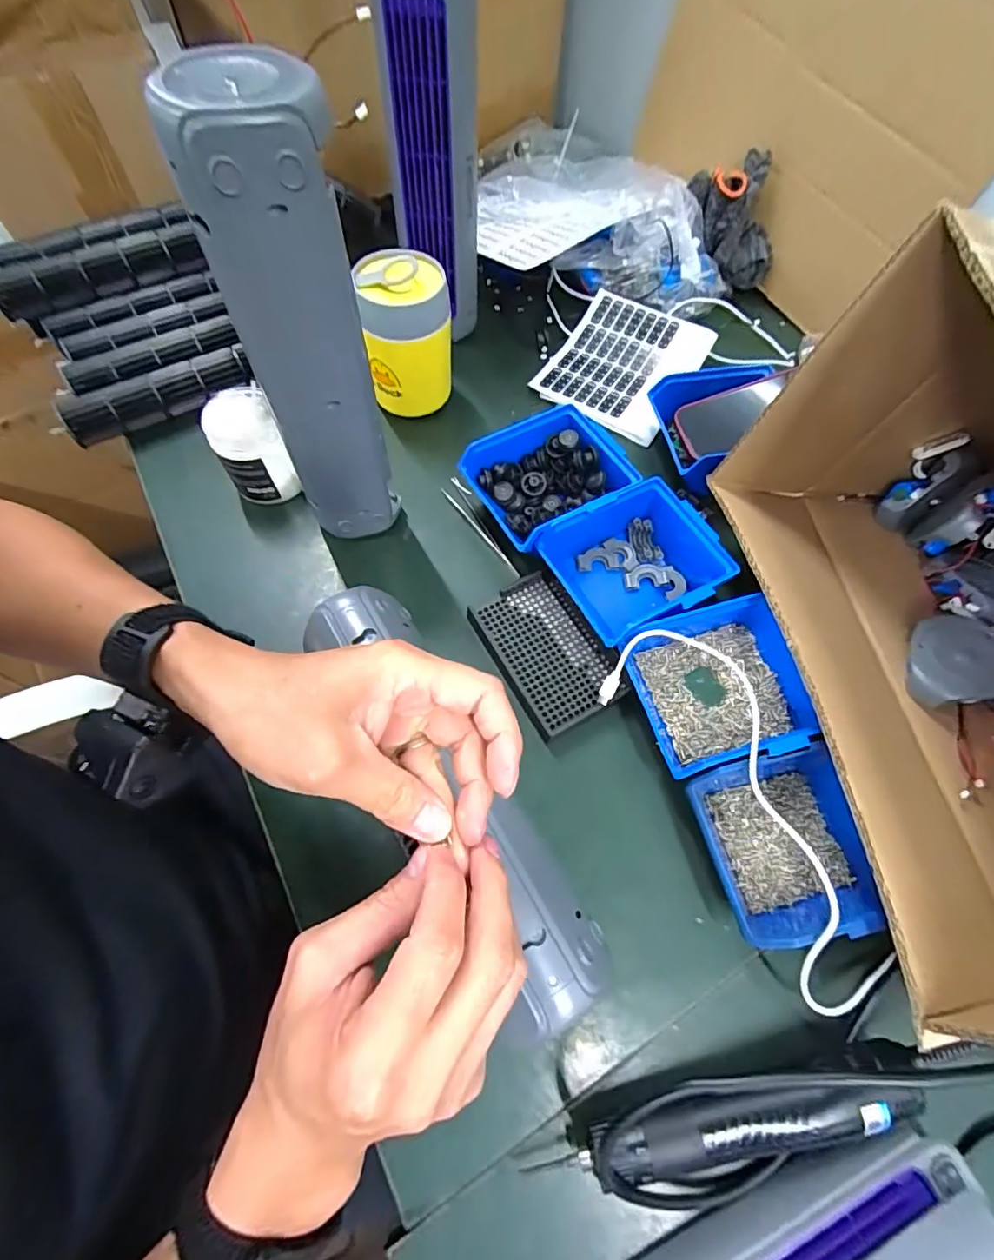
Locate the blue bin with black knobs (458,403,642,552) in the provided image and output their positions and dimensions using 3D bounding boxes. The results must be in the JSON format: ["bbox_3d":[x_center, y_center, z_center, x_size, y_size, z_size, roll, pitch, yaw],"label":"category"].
[{"bbox_3d":[0.051,-0.142,0.499,0.141,0.059,0.118,-31,69,-15],"label":"blue bin with black knobs"}]

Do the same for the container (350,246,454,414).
[{"bbox_3d":[-0.094,-0.297,0.548,0.088,0.143,0.090,-5,65,-4],"label":"container"}]

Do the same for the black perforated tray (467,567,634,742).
[{"bbox_3d":[0.042,0.018,0.445,0.086,0.018,0.132,-29,69,-14],"label":"black perforated tray"}]

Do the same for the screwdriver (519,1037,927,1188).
[{"bbox_3d":[0.139,0.294,0.307,0.237,0.042,0.051,-9,65,-6],"label":"screwdriver"}]

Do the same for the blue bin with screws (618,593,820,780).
[{"bbox_3d":[0.178,0.046,0.412,0.135,0.062,0.118,-14,66,-8],"label":"blue bin with screws"}]

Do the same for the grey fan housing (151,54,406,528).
[{"bbox_3d":[-0.135,-0.189,0.386,0.085,0.312,0.082,-33,70,-16],"label":"grey fan housing"}]

